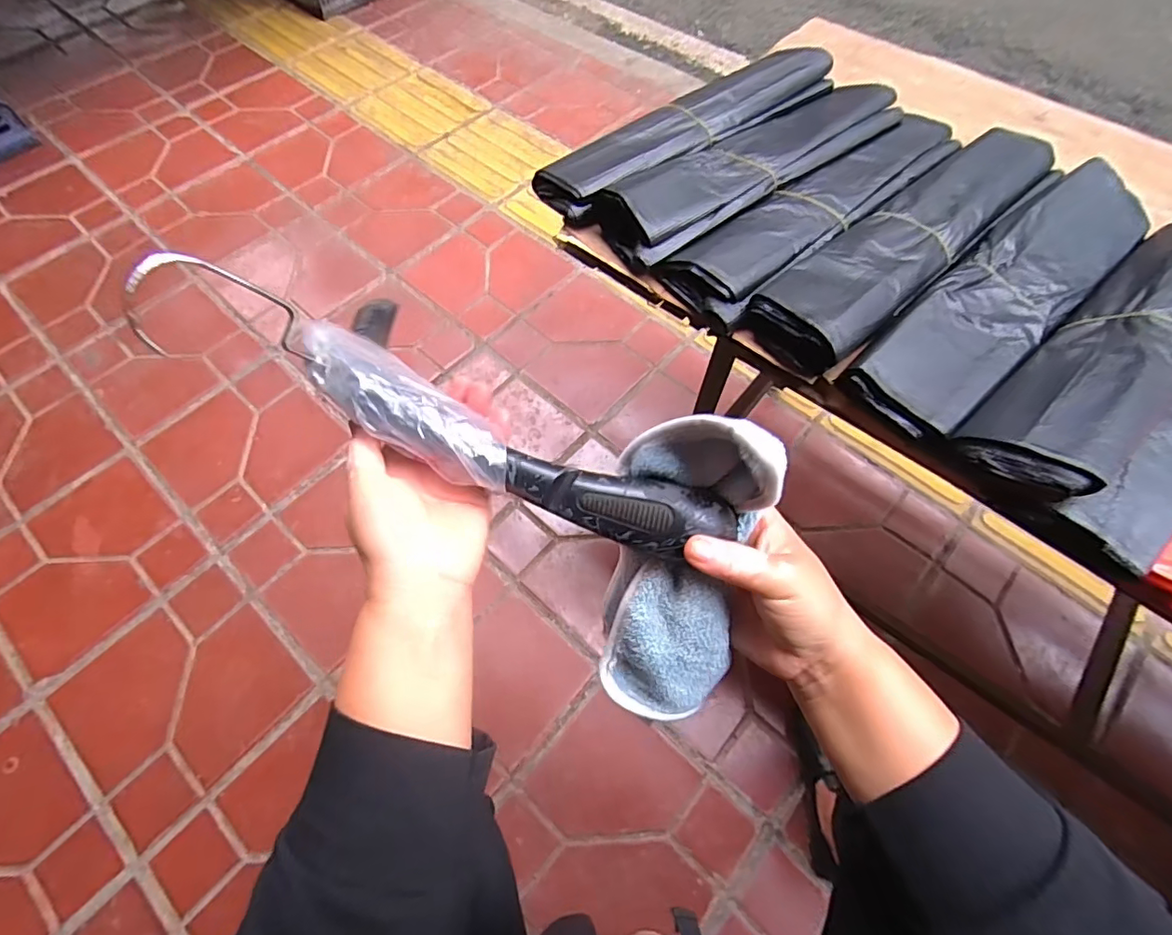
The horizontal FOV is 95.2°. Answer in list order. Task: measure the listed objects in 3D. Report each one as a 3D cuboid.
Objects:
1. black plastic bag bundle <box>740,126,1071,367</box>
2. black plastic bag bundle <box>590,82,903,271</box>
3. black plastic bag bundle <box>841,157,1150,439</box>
[{"bbox_3d":[0.287,-0.199,0.468,0.348,0.044,0.087,-37,70,-15],"label":"black plastic bag bundle"},{"bbox_3d":[0.171,-0.298,0.523,0.350,0.045,0.093,-32,69,-14],"label":"black plastic bag bundle"},{"bbox_3d":[0.346,-0.146,0.434,0.344,0.030,0.088,-38,70,-16],"label":"black plastic bag bundle"}]

